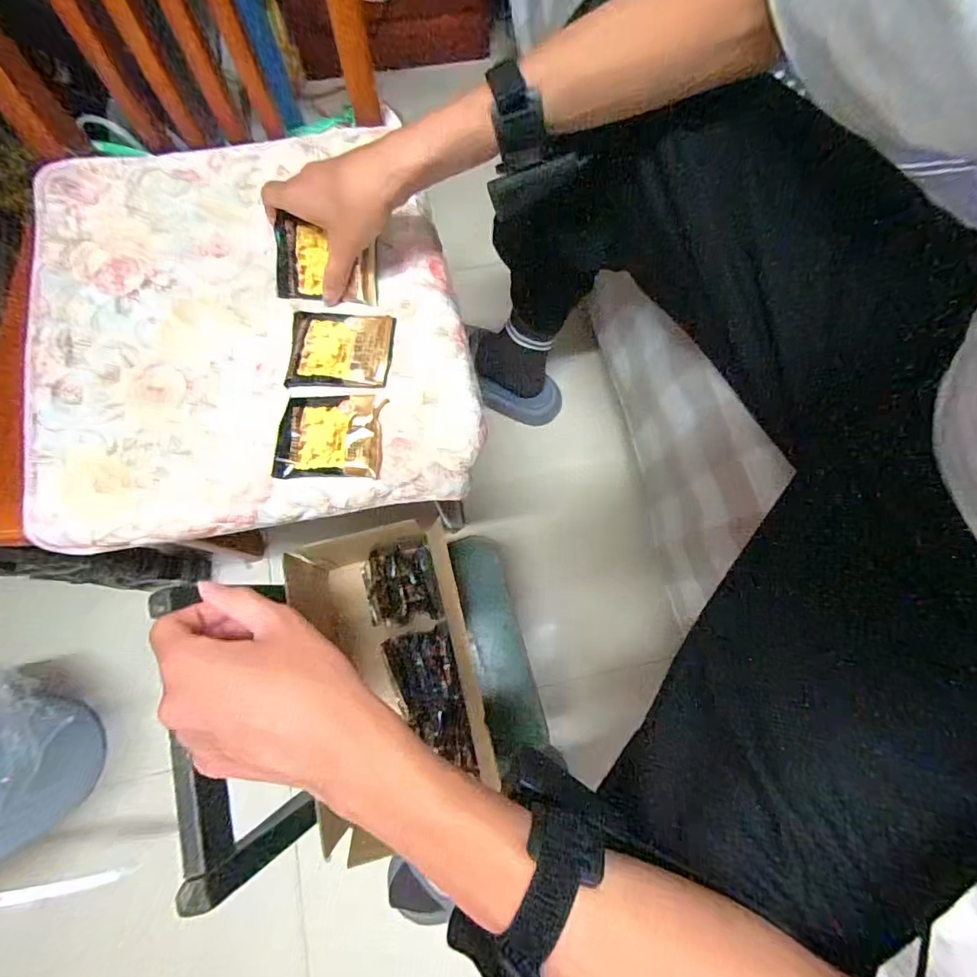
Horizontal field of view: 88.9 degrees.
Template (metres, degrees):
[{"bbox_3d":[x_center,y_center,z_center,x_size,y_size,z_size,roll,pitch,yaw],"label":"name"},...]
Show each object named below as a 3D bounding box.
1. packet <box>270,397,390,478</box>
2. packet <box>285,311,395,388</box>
[{"bbox_3d":[-0.138,-0.047,0.428,0.093,0.018,0.074,1,75,0],"label":"packet"},{"bbox_3d":[-0.137,-0.127,0.454,0.092,0.015,0.075,3,75,0],"label":"packet"}]

